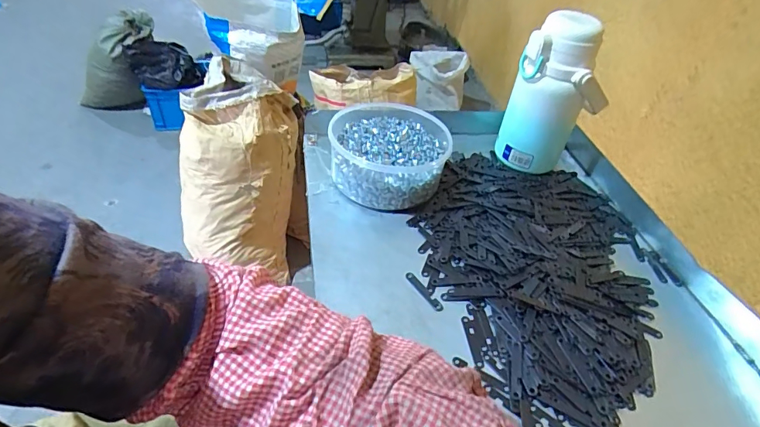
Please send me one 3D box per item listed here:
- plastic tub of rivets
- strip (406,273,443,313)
[{"bbox_3d":[0.011,-0.075,0.554,0.143,0.064,0.149,3,41,-3],"label":"plastic tub of rivets"},{"bbox_3d":[0.044,0.077,0.432,0.010,0.004,0.051,-24,49,-30],"label":"strip"}]

